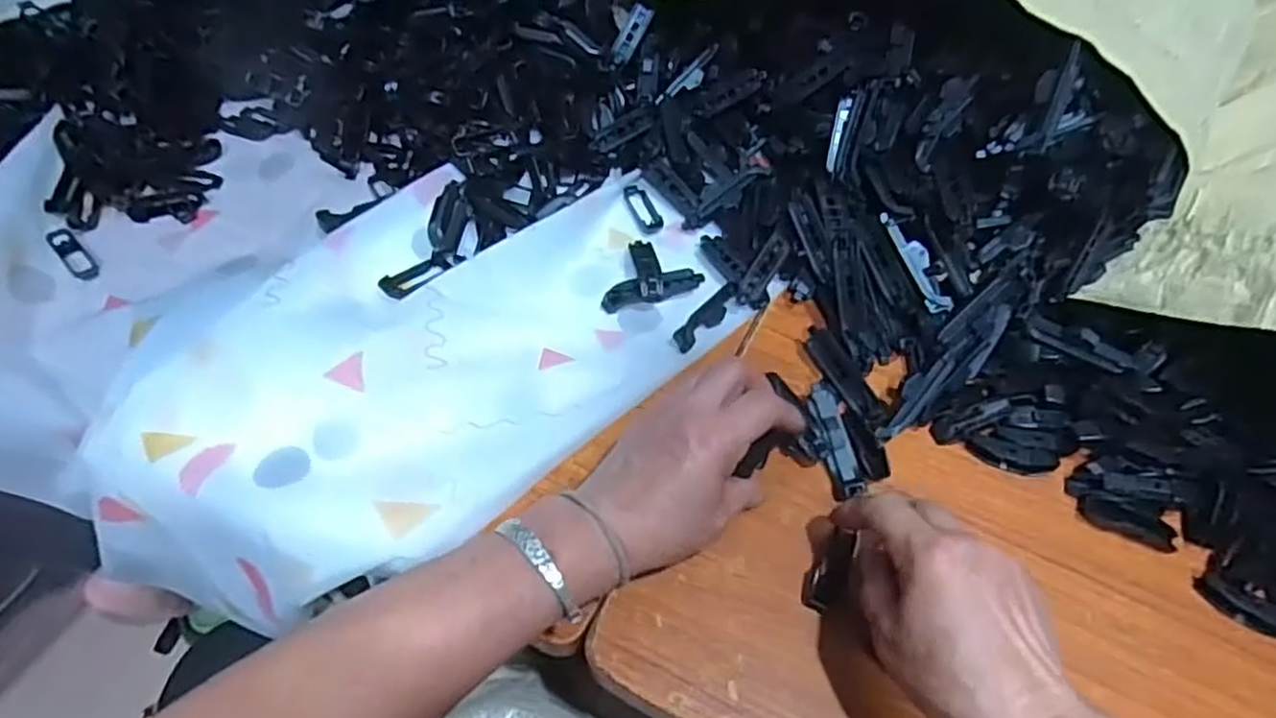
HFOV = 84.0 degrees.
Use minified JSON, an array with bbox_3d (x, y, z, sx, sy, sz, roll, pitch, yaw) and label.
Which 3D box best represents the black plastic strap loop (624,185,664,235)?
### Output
[{"bbox_3d":[0.004,-0.123,0.575,0.020,0.011,0.051,-17,57,-14],"label":"black plastic strap loop"}]

